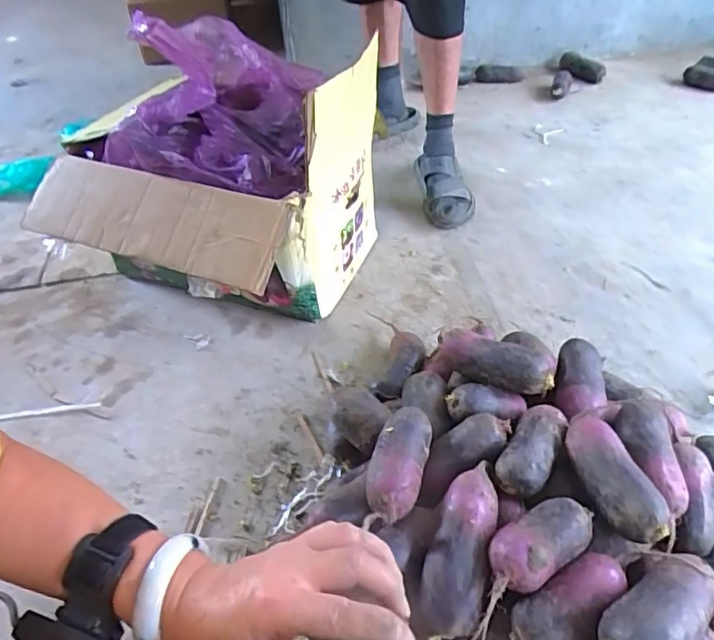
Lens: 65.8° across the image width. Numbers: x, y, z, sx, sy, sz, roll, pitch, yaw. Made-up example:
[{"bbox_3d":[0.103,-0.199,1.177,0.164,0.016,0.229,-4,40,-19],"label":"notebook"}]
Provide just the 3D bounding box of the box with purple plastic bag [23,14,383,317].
[{"bbox_3d":[-0.232,-0.234,0.959,0.448,0.396,0.460,18,49,19],"label":"box with purple plastic bag"}]

